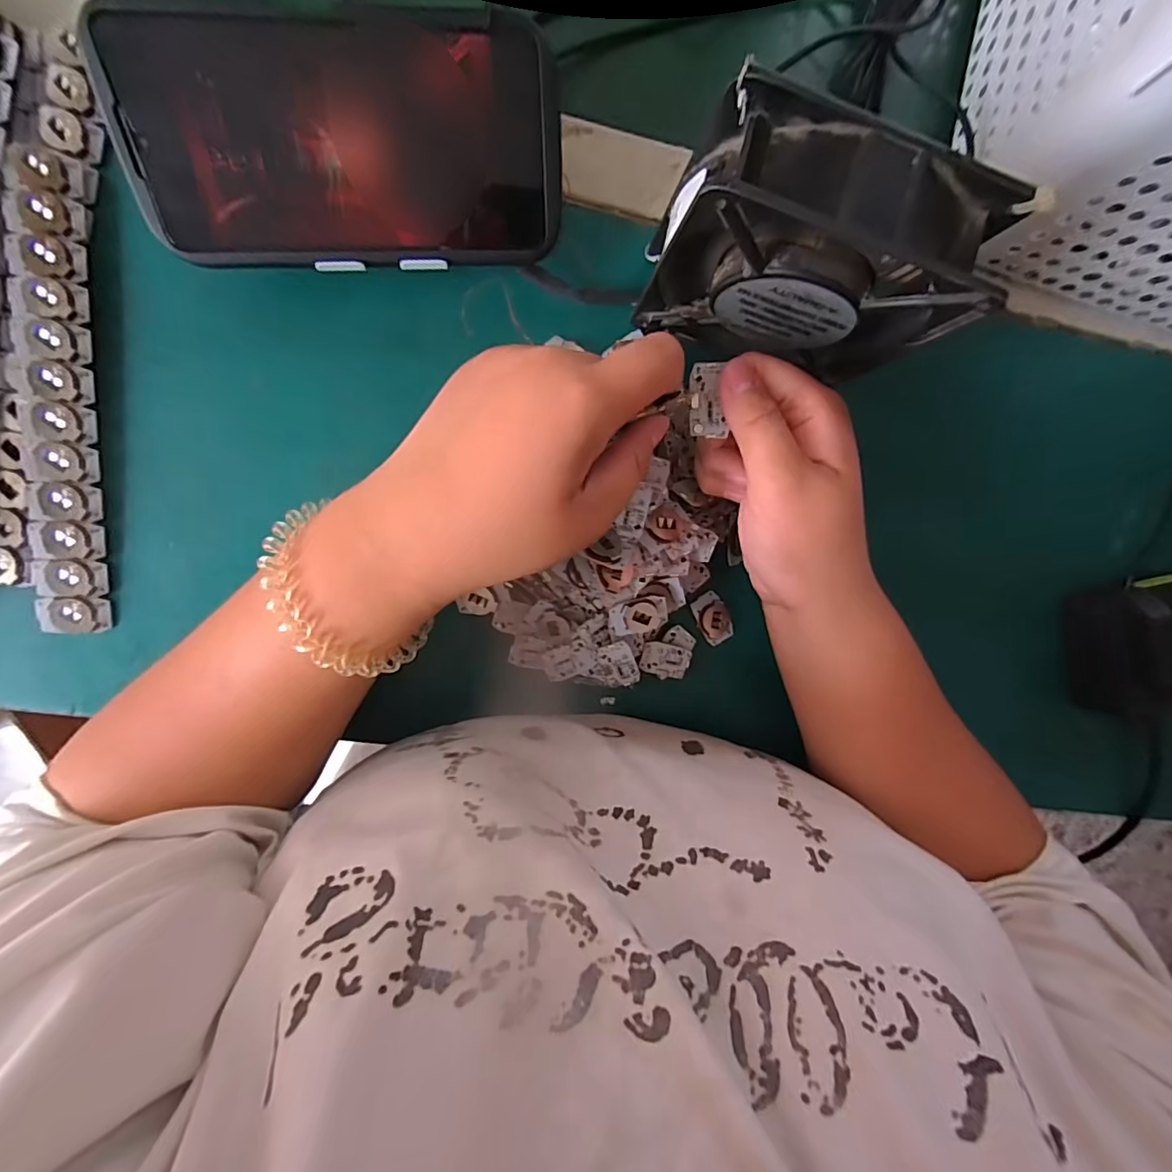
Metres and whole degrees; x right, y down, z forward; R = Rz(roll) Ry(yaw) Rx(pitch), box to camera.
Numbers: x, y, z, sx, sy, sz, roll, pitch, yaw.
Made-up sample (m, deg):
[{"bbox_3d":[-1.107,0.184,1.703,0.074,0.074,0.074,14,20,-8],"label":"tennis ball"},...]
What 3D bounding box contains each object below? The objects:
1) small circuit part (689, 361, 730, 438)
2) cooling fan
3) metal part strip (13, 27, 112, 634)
[{"bbox_3d":[0.050,-0.078,0.219,0.014,0.004,0.029,-6,99,-7],"label":"small circuit part"},{"bbox_3d":[0.093,-0.137,0.231,0.119,0.120,0.040,15,92,-9],"label":"cooling fan"},{"bbox_3d":[-0.244,-0.110,0.243,0.028,0.012,0.263,3,94,-8],"label":"metal part strip"}]

